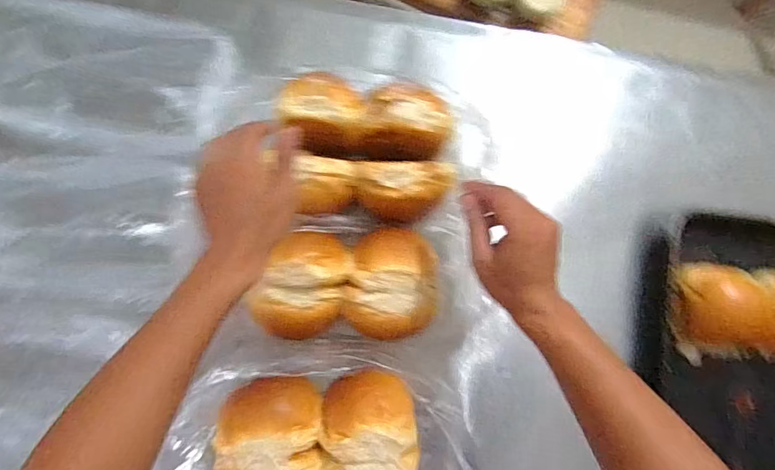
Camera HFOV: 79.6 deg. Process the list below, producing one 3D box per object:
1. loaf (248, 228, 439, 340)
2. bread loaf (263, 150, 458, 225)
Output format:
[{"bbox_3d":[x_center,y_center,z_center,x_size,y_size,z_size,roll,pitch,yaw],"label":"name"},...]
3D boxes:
[{"bbox_3d":[-0.044,0.059,0.552,0.216,0.058,0.129,-1,83,-2],"label":"loaf"},{"bbox_3d":[-0.015,-0.055,0.558,0.191,0.059,0.067,2,83,-6],"label":"bread loaf"}]

